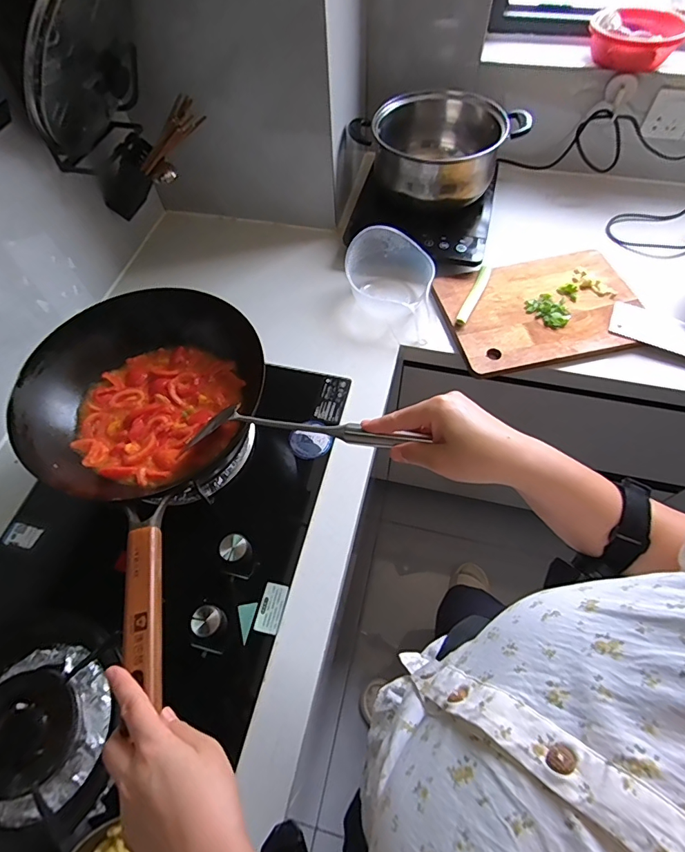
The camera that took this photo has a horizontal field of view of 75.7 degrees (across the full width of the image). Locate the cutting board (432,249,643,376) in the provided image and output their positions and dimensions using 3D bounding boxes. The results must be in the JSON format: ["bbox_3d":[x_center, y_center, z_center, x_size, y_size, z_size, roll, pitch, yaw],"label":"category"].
[{"bbox_3d":[0.364,-0.223,0.817,0.338,0.016,0.247,-12,60,-5],"label":"cutting board"}]

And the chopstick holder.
[{"bbox_3d":[-0.349,-0.484,0.797,0.252,0.087,0.070,-18,52,36],"label":"chopstick holder"}]

